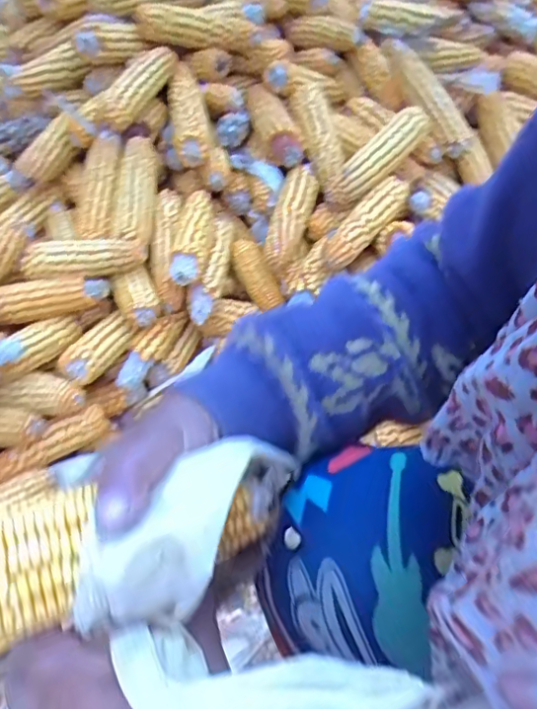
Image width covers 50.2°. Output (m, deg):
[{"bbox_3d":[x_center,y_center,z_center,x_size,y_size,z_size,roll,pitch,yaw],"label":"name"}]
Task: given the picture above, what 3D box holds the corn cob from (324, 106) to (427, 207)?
[{"bbox_3d":[0.148,-0.269,0.782,0.176,0.040,0.043,-43,55,-1],"label":"corn cob"}]

